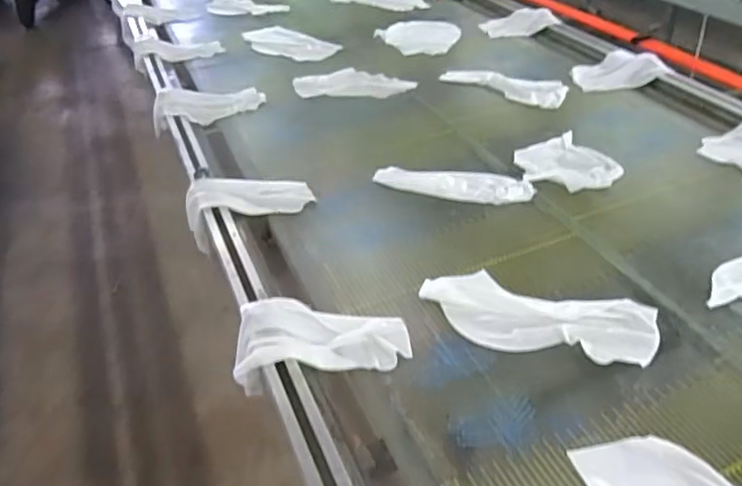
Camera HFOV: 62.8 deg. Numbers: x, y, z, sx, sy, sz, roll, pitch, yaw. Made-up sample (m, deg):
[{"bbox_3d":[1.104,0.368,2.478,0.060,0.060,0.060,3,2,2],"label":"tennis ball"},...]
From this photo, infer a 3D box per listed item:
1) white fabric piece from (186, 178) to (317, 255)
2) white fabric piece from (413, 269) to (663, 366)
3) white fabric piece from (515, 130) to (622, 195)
[{"bbox_3d":[-0.266,-0.068,1.342,0.284,0.121,0.120,-5,38,-1],"label":"white fabric piece"},{"bbox_3d":[0.272,0.120,1.014,0.375,0.023,0.152,11,40,19],"label":"white fabric piece"},{"bbox_3d":[0.445,-0.182,1.389,0.201,0.034,0.193,-5,38,0],"label":"white fabric piece"}]

